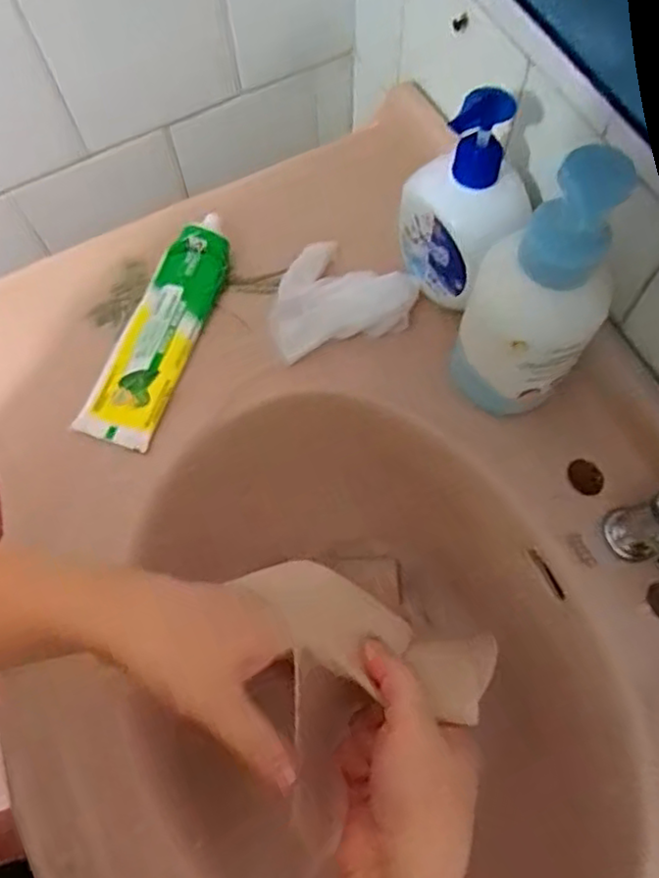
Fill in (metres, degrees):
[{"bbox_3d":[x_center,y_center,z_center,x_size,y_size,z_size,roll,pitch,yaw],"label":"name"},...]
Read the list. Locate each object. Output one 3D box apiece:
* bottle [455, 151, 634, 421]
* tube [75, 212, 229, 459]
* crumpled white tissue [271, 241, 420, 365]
[{"bbox_3d":[0.125,-0.075,0.418,0.074,0.204,0.062,33,73,13],"label":"bottle"},{"bbox_3d":[-0.128,-0.087,0.515,0.057,0.029,0.195,17,70,8],"label":"tube"},{"bbox_3d":[0.007,-0.117,0.525,0.112,0.033,0.087,-17,69,-5],"label":"crumpled white tissue"}]

